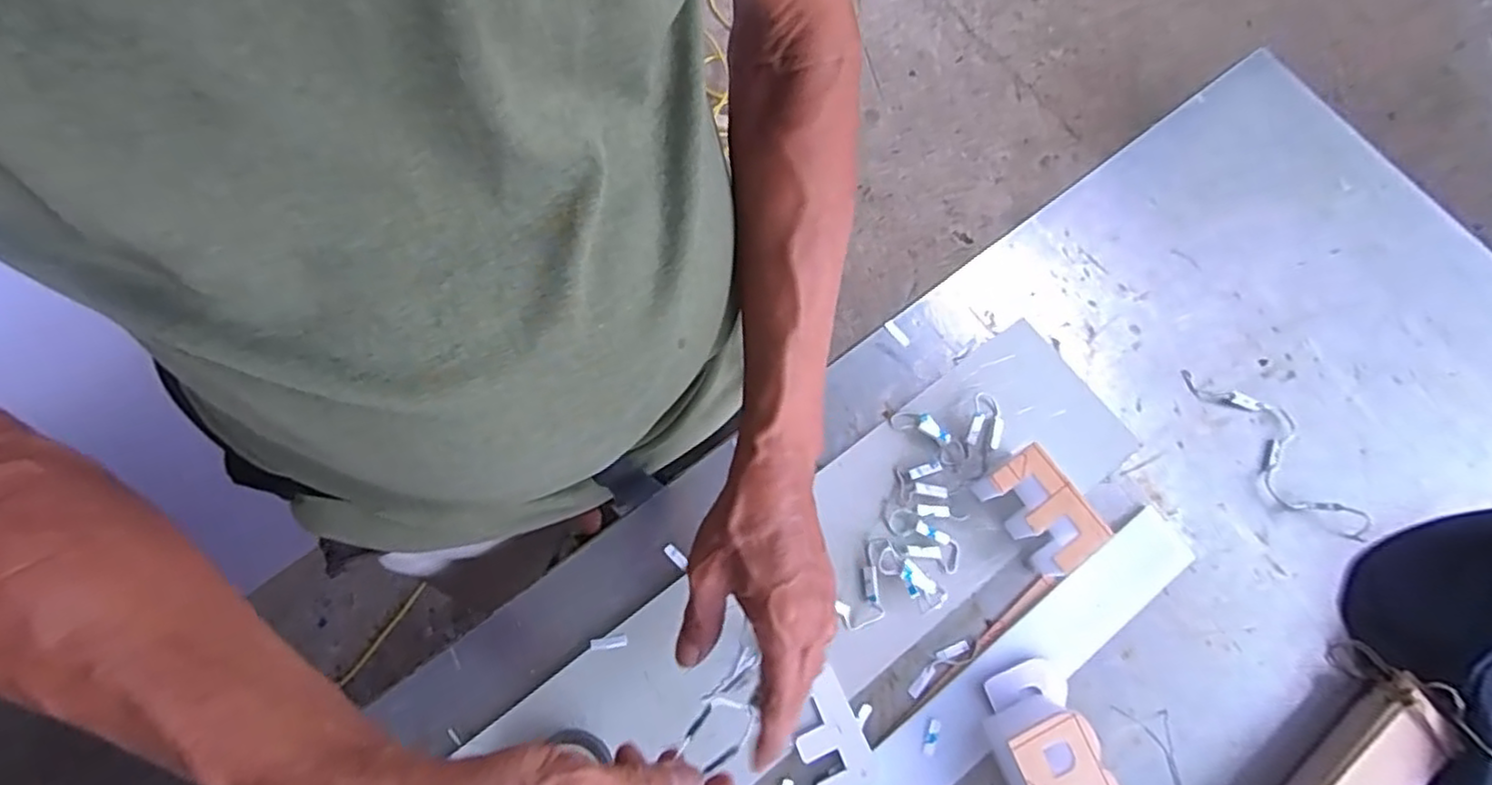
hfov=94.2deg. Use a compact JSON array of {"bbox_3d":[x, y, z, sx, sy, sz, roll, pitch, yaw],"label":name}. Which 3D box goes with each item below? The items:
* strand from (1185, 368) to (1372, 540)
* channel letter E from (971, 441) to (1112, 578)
[{"bbox_3d":[0.421,0.045,0.549,0.051,0.009,0.171,-28,76,-11],"label":"strand"},{"bbox_3d":[0.215,0.087,0.508,0.047,0.044,0.086,-31,78,-11],"label":"channel letter E"}]

